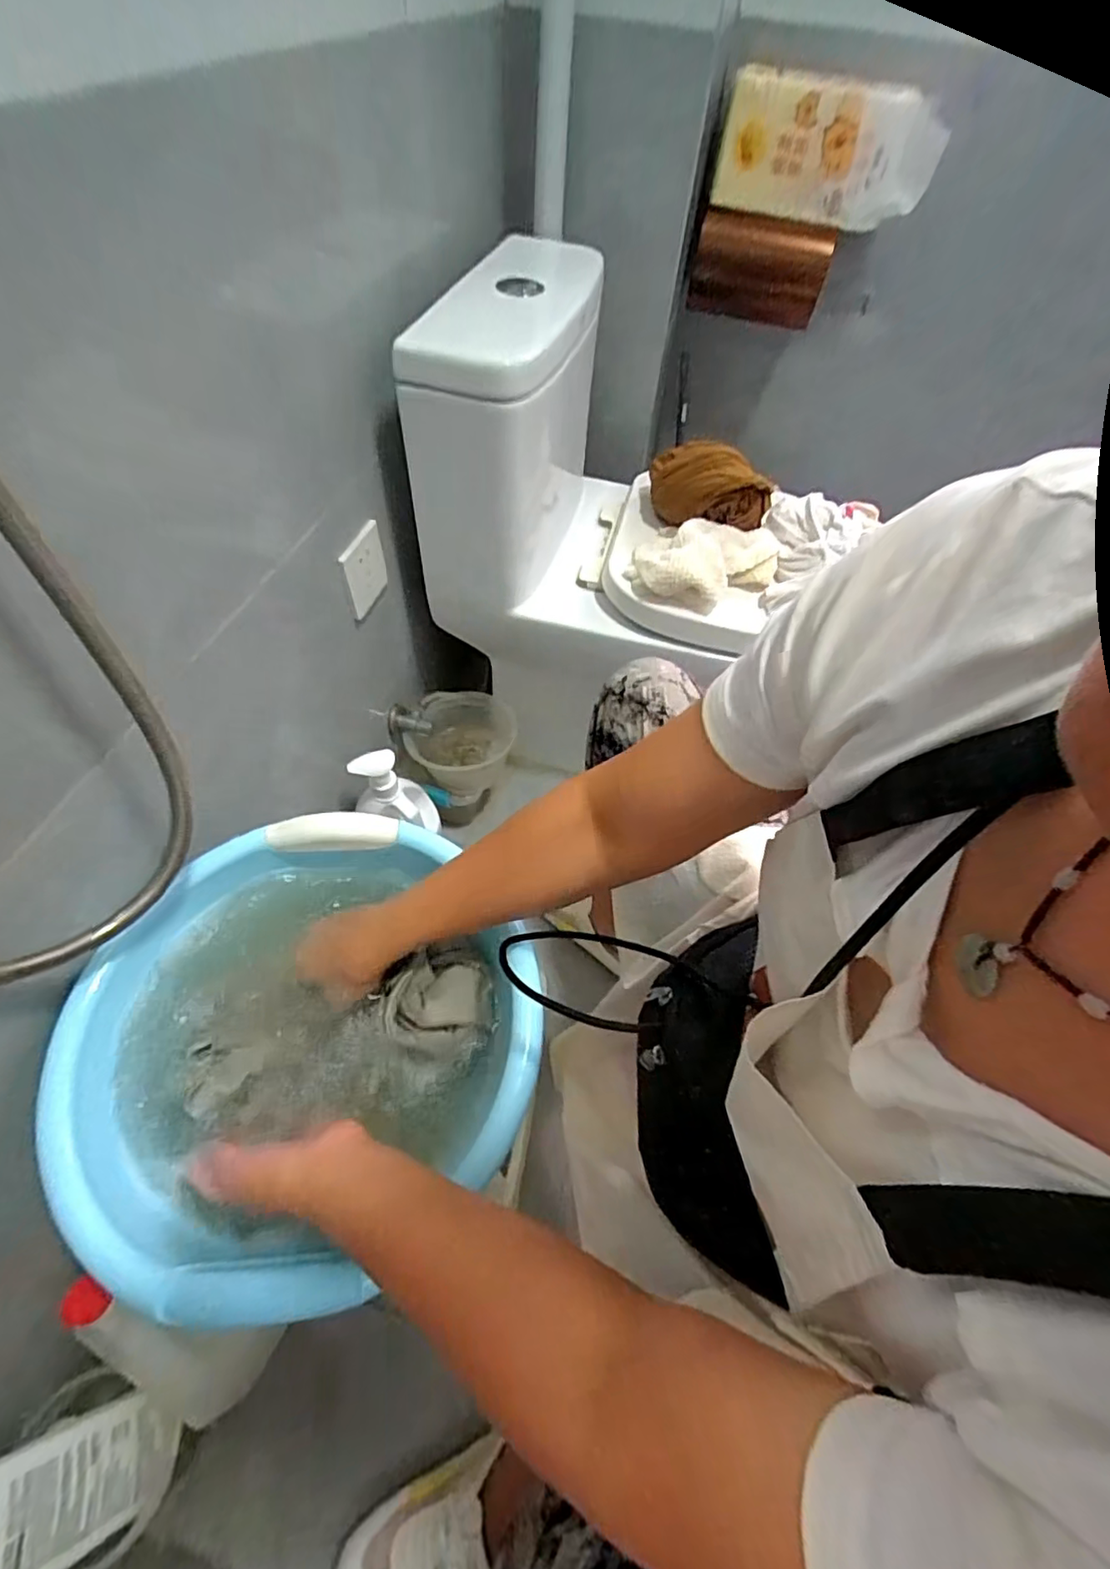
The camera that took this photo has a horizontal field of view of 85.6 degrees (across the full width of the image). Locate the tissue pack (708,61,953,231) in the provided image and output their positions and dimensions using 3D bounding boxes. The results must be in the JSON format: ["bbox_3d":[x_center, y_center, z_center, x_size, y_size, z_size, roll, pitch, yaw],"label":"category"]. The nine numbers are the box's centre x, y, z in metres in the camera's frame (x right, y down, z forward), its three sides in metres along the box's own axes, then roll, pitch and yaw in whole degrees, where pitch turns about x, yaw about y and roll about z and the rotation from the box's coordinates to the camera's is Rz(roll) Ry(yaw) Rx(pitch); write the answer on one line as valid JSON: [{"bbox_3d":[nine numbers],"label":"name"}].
[{"bbox_3d":[0.387,-0.901,0.854,0.298,0.133,0.074,18,56,8],"label":"tissue pack"}]

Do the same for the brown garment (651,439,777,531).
[{"bbox_3d":[0.195,-0.400,0.808,0.178,0.084,0.061,41,62,22],"label":"brown garment"}]

